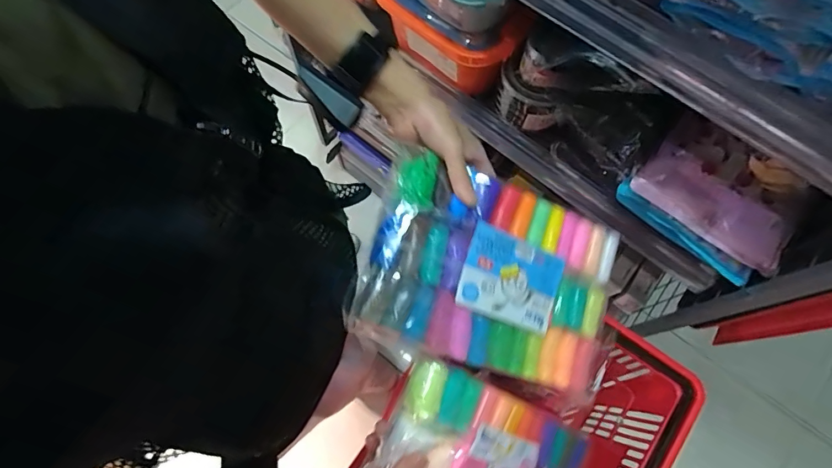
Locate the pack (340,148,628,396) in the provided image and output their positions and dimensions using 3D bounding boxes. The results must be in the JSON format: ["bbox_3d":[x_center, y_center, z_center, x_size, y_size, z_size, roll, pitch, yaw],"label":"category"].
[{"bbox_3d":[0.085,0.045,0.445,0.274,0.040,0.186,22,78,-19],"label":"pack"}]

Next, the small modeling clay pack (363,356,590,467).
[{"bbox_3d":[0.081,0.227,0.455,0.259,0.043,0.115,35,70,-24],"label":"small modeling clay pack"}]

